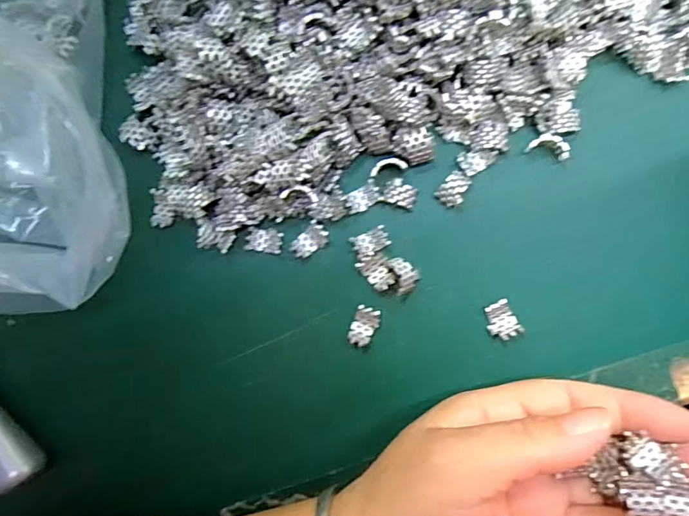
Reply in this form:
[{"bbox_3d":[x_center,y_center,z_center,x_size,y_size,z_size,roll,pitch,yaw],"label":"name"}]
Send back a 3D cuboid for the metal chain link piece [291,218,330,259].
[{"bbox_3d":[-0.016,-0.008,0.215,0.018,0.005,0.011,-36,86,4],"label":"metal chain link piece"}]

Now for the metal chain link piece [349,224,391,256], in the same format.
[{"bbox_3d":[0.012,-0.007,0.213,0.017,0.004,0.011,-23,87,5],"label":"metal chain link piece"}]

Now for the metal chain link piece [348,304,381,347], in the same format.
[{"bbox_3d":[0.009,0.031,0.213,0.012,0.008,0.018,27,92,5],"label":"metal chain link piece"}]

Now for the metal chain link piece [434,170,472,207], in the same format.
[{"bbox_3d":[0.050,-0.031,0.211,0.011,0.005,0.015,36,93,5],"label":"metal chain link piece"}]

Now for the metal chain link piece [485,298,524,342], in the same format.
[{"bbox_3d":[0.070,0.028,0.210,0.014,0.007,0.017,-24,87,5],"label":"metal chain link piece"}]

